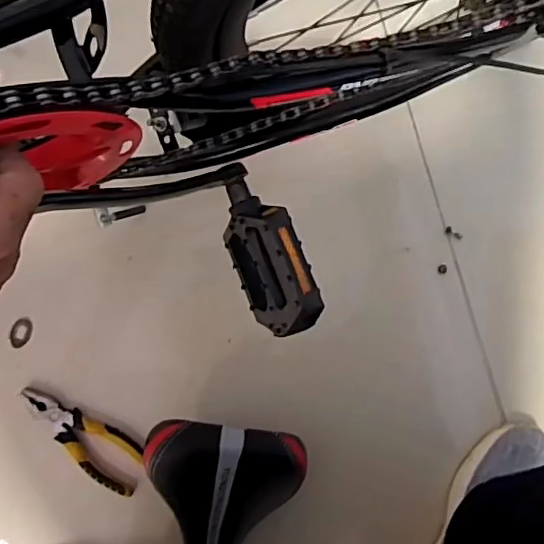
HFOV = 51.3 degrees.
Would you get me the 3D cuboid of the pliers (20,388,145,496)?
[{"bbox_3d":[-0.212,0.185,0.634,0.158,0.023,0.054,40,87,-7],"label":"pliers"}]

